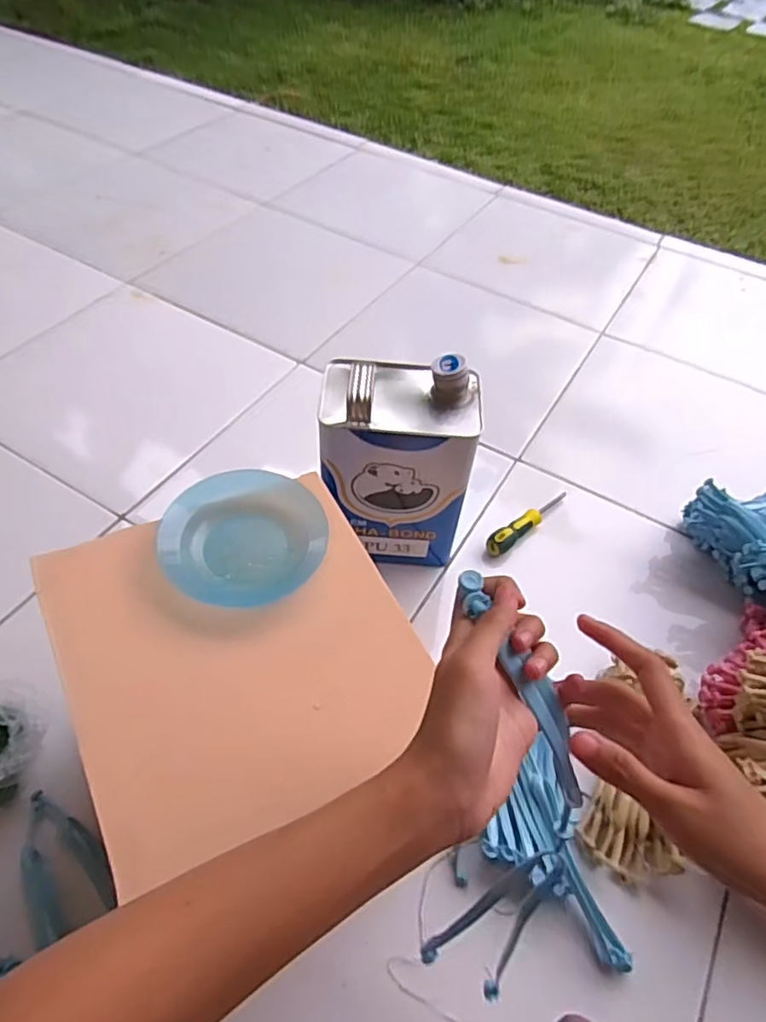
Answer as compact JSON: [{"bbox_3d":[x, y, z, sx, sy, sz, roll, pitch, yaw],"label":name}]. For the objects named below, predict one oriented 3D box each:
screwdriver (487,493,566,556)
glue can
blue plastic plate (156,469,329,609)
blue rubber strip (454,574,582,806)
[{"bbox_3d":[0.205,0.013,0.848,0.170,0.032,0.026,-33,61,-26],"label":"screwdriver"},{"bbox_3d":[0.014,-0.054,0.738,0.168,0.249,0.107,2,52,-2],"label":"glue can"},{"bbox_3d":[-0.112,0.020,0.503,0.128,0.024,0.116,6,52,1],"label":"blue plastic plate"},{"bbox_3d":[0.077,0.093,0.328,0.024,0.008,0.136,-31,94,-25],"label":"blue rubber strip"}]

